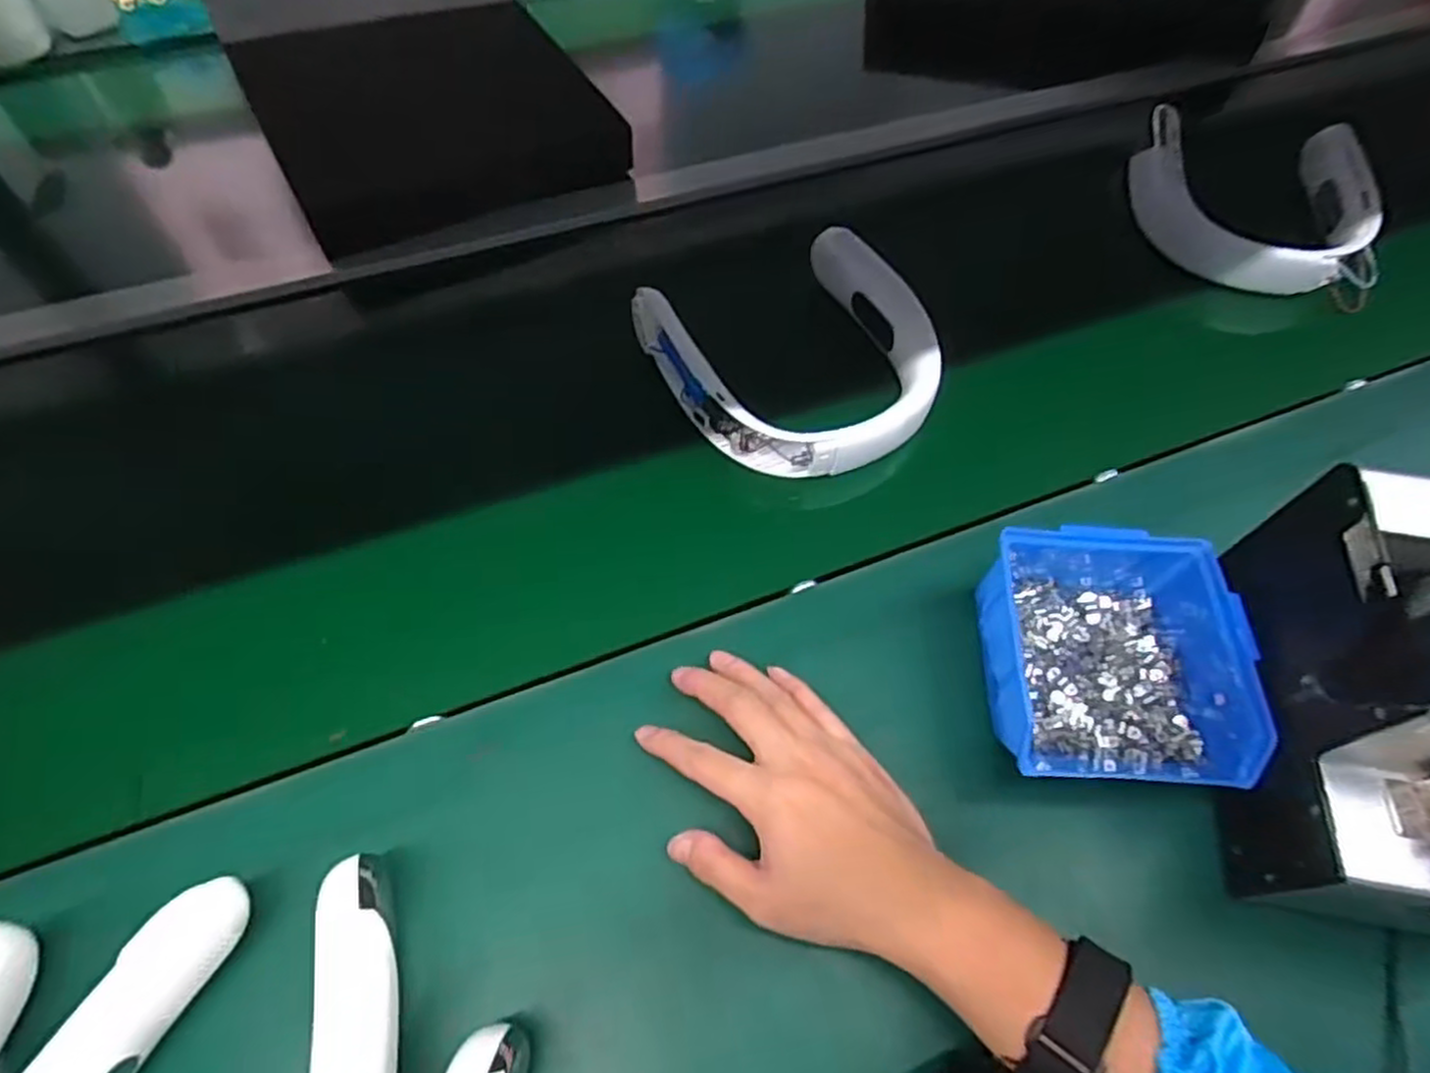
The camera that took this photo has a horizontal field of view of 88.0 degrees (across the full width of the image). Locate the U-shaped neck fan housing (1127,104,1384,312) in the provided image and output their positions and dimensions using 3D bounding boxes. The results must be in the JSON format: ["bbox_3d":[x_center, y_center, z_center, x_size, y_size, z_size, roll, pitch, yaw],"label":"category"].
[{"bbox_3d":[0.519,-0.316,0.701,0.194,0.067,0.212,1,59,-2],"label":"U-shaped neck fan housing"}]

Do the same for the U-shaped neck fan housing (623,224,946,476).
[{"bbox_3d":[0.064,-0.138,0.557,0.199,0.049,0.190,-25,63,-16],"label":"U-shaped neck fan housing"}]

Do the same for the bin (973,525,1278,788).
[{"bbox_3d":[0.221,0.062,0.418,0.130,0.058,0.146,8,59,2],"label":"bin"}]

